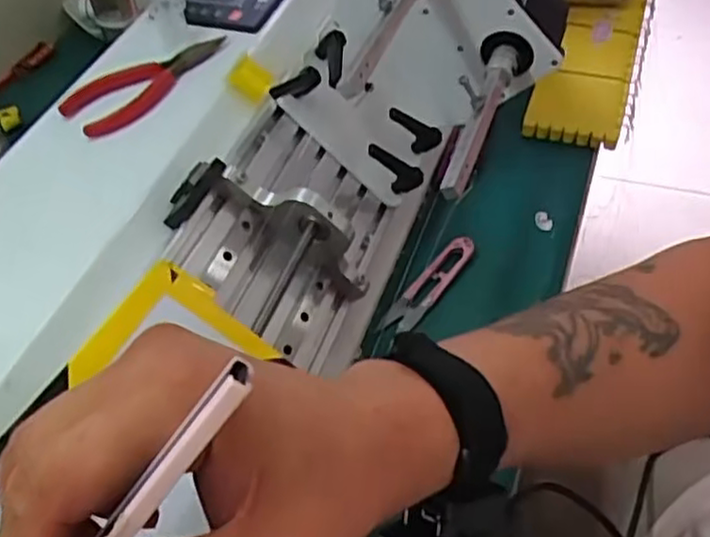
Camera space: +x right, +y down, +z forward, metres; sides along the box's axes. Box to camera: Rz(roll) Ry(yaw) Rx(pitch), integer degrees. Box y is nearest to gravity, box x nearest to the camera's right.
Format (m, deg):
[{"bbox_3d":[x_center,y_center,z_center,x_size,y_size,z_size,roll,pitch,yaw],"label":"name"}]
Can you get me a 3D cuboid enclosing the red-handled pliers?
[{"bbox_3d":[-0.143,-0.133,0.488,0.049,0.009,0.123,35,62,30],"label":"red-handled pliers"}]

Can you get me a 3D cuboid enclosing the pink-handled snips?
[{"bbox_3d":[0.055,0.010,0.516,0.025,0.010,0.094,29,59,26],"label":"pink-handled snips"}]

